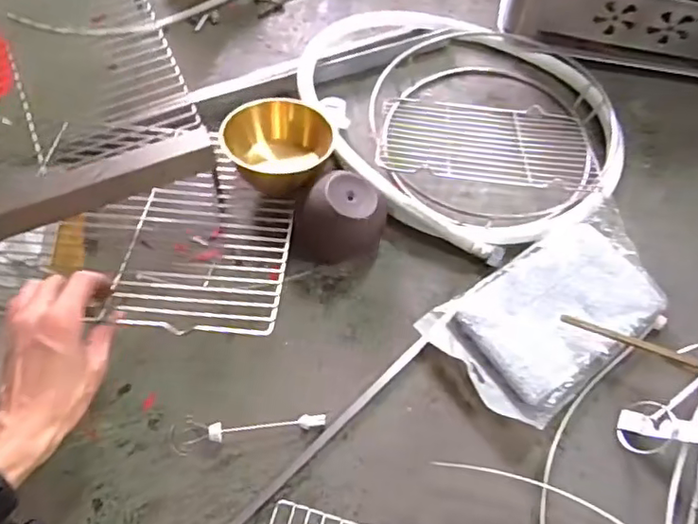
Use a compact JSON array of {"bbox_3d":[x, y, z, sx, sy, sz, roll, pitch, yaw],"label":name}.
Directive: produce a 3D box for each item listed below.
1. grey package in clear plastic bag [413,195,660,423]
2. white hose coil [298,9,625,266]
[{"bbox_3d":[0.223,0.049,0.614,0.258,0.029,0.147,-34,67,-16],"label":"grey package in clear plastic bag"},{"bbox_3d":[0.132,-0.189,0.733,0.329,0.042,0.406,-26,65,-13],"label":"white hose coil"}]

